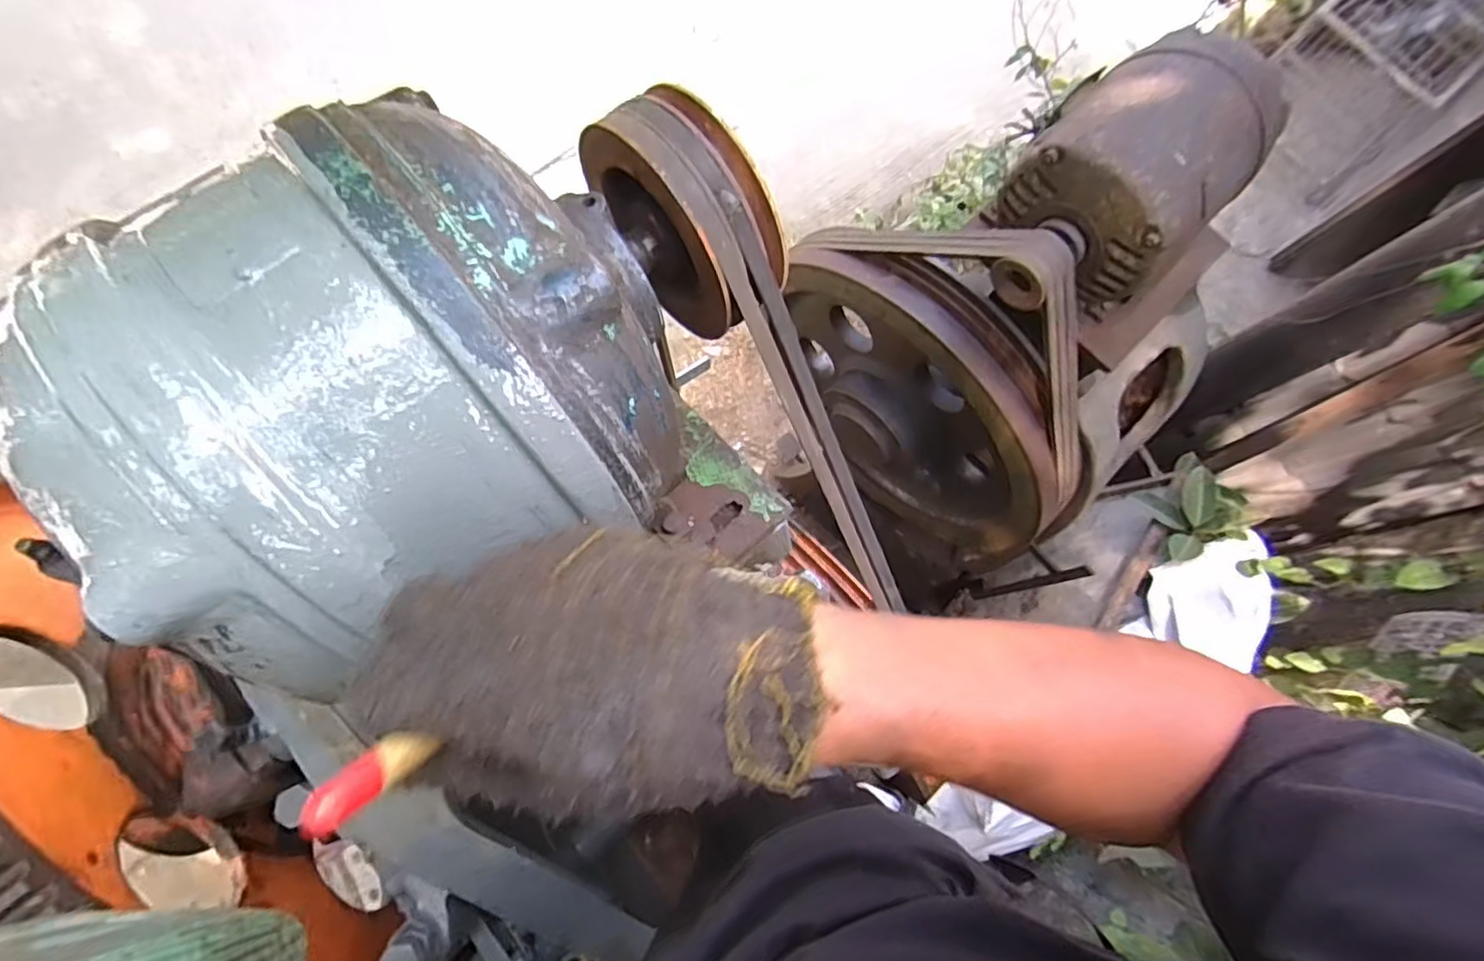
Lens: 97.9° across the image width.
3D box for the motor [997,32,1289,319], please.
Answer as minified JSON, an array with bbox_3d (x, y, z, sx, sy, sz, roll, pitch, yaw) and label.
[{"bbox_3d":[0.504,-0.395,0.842,0.265,0.228,0.224,-44,81,-12],"label":"motor"}]

